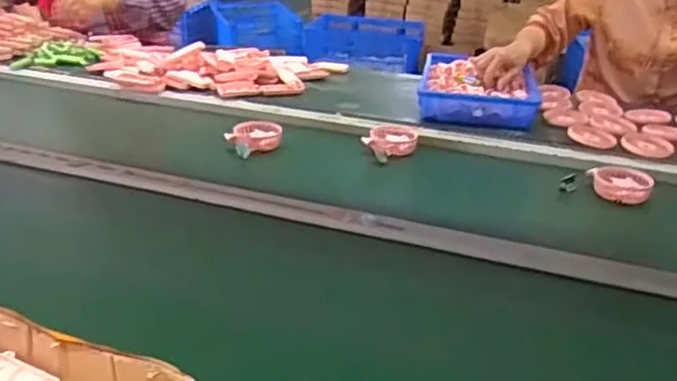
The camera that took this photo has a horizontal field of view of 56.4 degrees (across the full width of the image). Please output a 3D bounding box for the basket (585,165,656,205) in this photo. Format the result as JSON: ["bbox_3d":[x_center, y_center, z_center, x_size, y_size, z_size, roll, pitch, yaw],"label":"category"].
[{"bbox_3d":[0.456,-0.013,1.025,0.099,0.045,0.055,13,28,22],"label":"basket"}]

